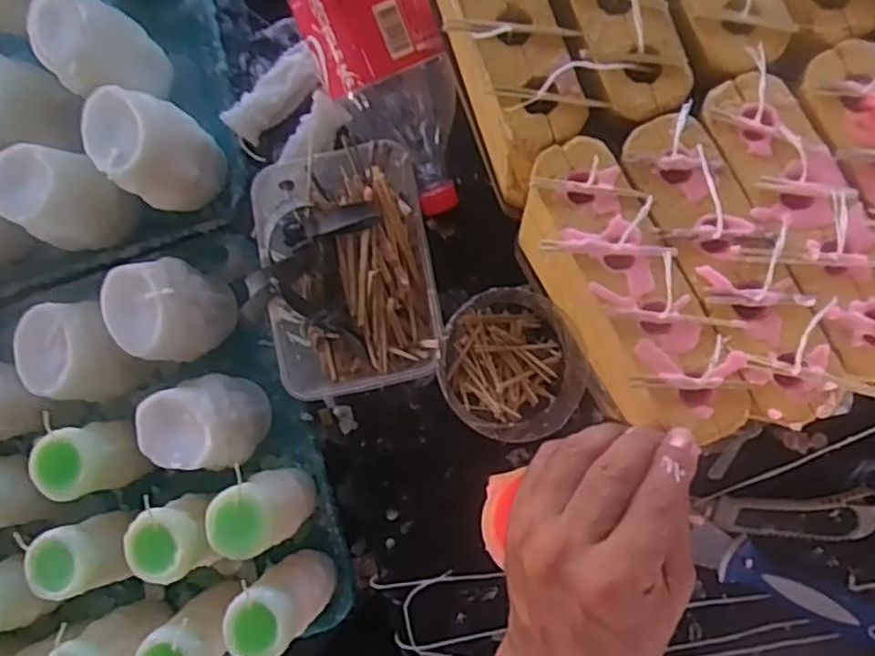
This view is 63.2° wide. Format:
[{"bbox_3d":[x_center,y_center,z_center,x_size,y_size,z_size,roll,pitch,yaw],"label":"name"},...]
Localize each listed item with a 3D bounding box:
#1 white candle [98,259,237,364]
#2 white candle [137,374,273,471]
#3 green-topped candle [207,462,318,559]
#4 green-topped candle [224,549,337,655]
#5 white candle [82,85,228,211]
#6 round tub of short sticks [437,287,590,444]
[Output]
[{"bbox_3d":[-0.216,-0.014,0.581,0.069,0.099,0.080,17,90,8],"label":"white candle"},{"bbox_3d":[-0.186,0.077,0.576,0.068,0.101,0.075,-6,87,7],"label":"white candle"},{"bbox_3d":[-0.132,0.141,0.565,0.055,0.113,0.056,0,87,7],"label":"green-topped candle"},{"bbox_3d":[-0.118,0.212,0.554,0.055,0.111,0.059,0,87,7],"label":"green-topped candle"},{"bbox_3d":[-0.220,-0.145,0.567,0.076,0.091,0.086,42,93,7],"label":"white candle"},{"bbox_3d":[0.042,0.026,0.495,0.100,0.092,0.095,32,92,8],"label":"round tub of short sticks"}]

